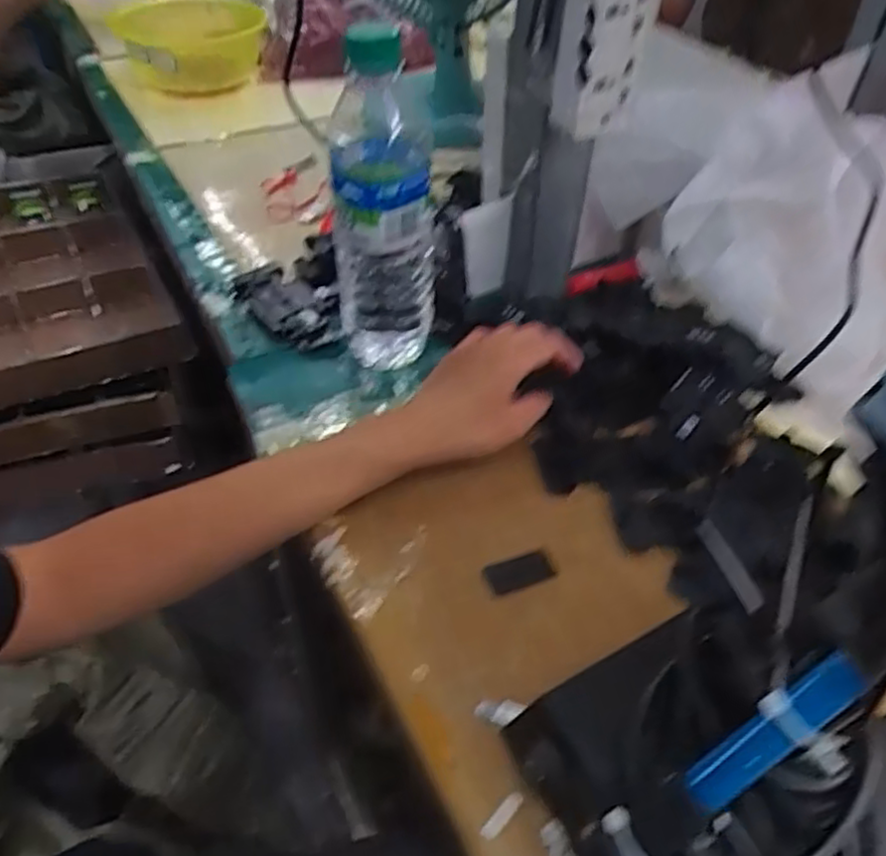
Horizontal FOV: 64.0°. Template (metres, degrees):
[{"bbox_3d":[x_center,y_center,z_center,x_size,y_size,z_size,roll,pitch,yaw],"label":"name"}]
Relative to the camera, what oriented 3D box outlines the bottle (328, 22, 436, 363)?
[{"bbox_3d":[-0.038,-0.138,0.471,0.065,0.214,0.069,-3,44,-6],"label":"bottle"}]

